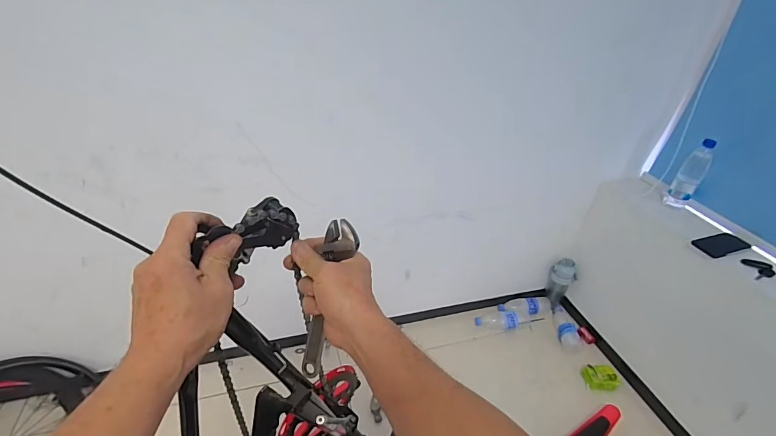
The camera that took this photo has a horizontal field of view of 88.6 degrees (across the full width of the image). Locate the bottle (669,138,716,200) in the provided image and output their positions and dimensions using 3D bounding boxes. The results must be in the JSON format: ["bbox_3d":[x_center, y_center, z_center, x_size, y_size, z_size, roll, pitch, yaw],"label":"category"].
[{"bbox_3d":[0.894,-0.137,1.167,0.063,0.186,0.069,27,37,29],"label":"bottle"}]

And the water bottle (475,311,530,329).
[{"bbox_3d":[0.442,0.390,1.545,0.198,0.064,0.065,-6,30,12],"label":"water bottle"}]

